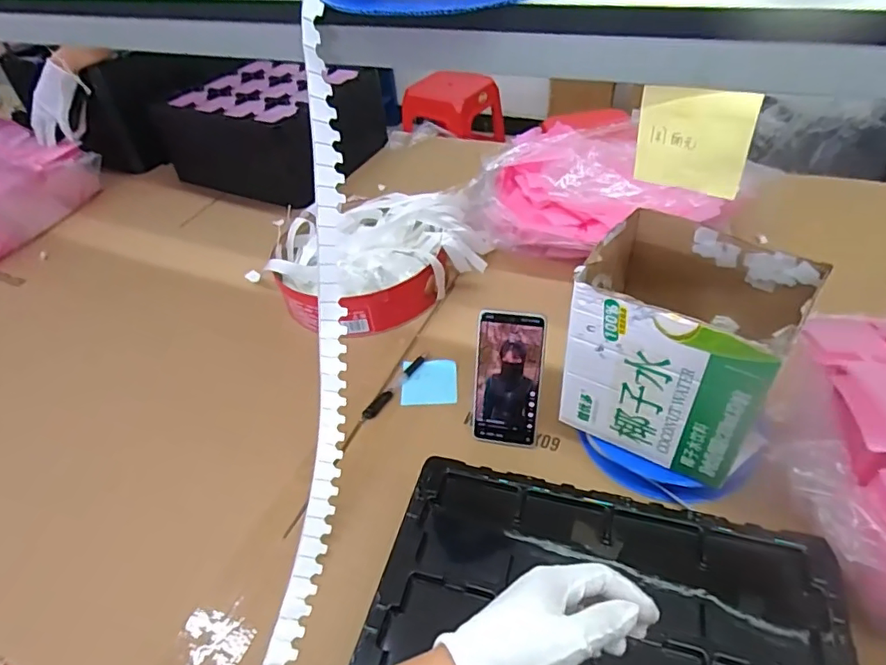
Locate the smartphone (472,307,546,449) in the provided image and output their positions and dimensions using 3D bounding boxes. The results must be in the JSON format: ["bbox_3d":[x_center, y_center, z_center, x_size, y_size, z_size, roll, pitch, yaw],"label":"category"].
[{"bbox_3d":[0.078,0.057,0.658,0.078,0.168,0.009,7,18,14],"label":"smartphone"}]

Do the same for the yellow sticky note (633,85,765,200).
[{"bbox_3d":[0.178,-0.136,0.391,0.076,0.071,0.006,23,48,32],"label":"yellow sticky note"}]

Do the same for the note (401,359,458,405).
[{"bbox_3d":[-0.019,0.069,0.764,0.076,0.010,0.073,-3,44,4],"label":"note"}]

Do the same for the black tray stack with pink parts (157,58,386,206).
[{"bbox_3d":[-0.399,-0.469,1.237,0.442,0.165,0.299,11,47,18],"label":"black tray stack with pink parts"}]

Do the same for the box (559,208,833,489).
[{"bbox_3d":[0.244,0.018,0.576,0.183,0.201,0.151,23,51,27],"label":"box"}]

